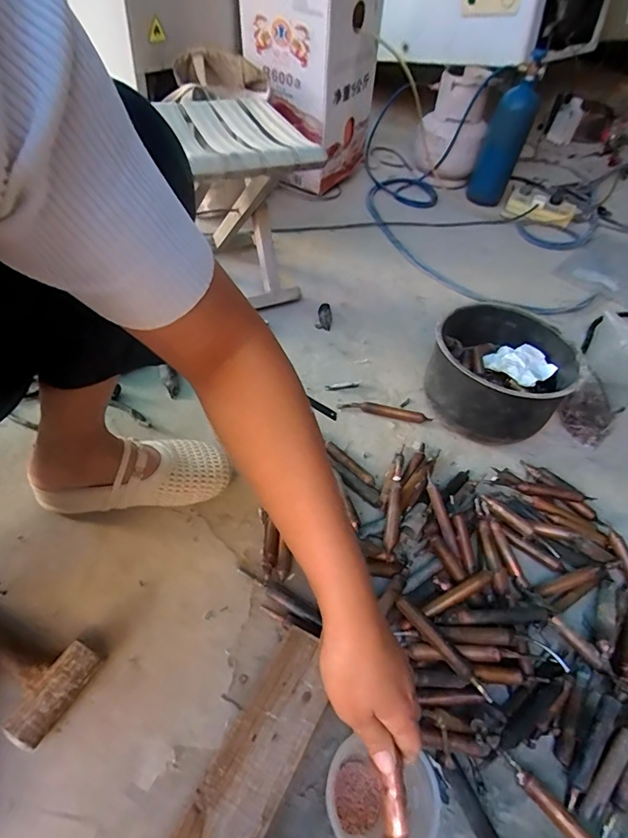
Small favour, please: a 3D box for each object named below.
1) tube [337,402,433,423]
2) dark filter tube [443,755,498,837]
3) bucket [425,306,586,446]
[{"bbox_3d":[0.122,-0.015,0.788,0.155,0.021,0.021,11,51,3],"label":"tube"},{"bbox_3d":[0.165,0.400,0.454,0.018,0.017,0.105,-16,54,-18],"label":"dark filter tube"},{"bbox_3d":[0.307,-0.075,0.781,0.211,0.140,0.227,4,50,-5],"label":"bucket"}]

